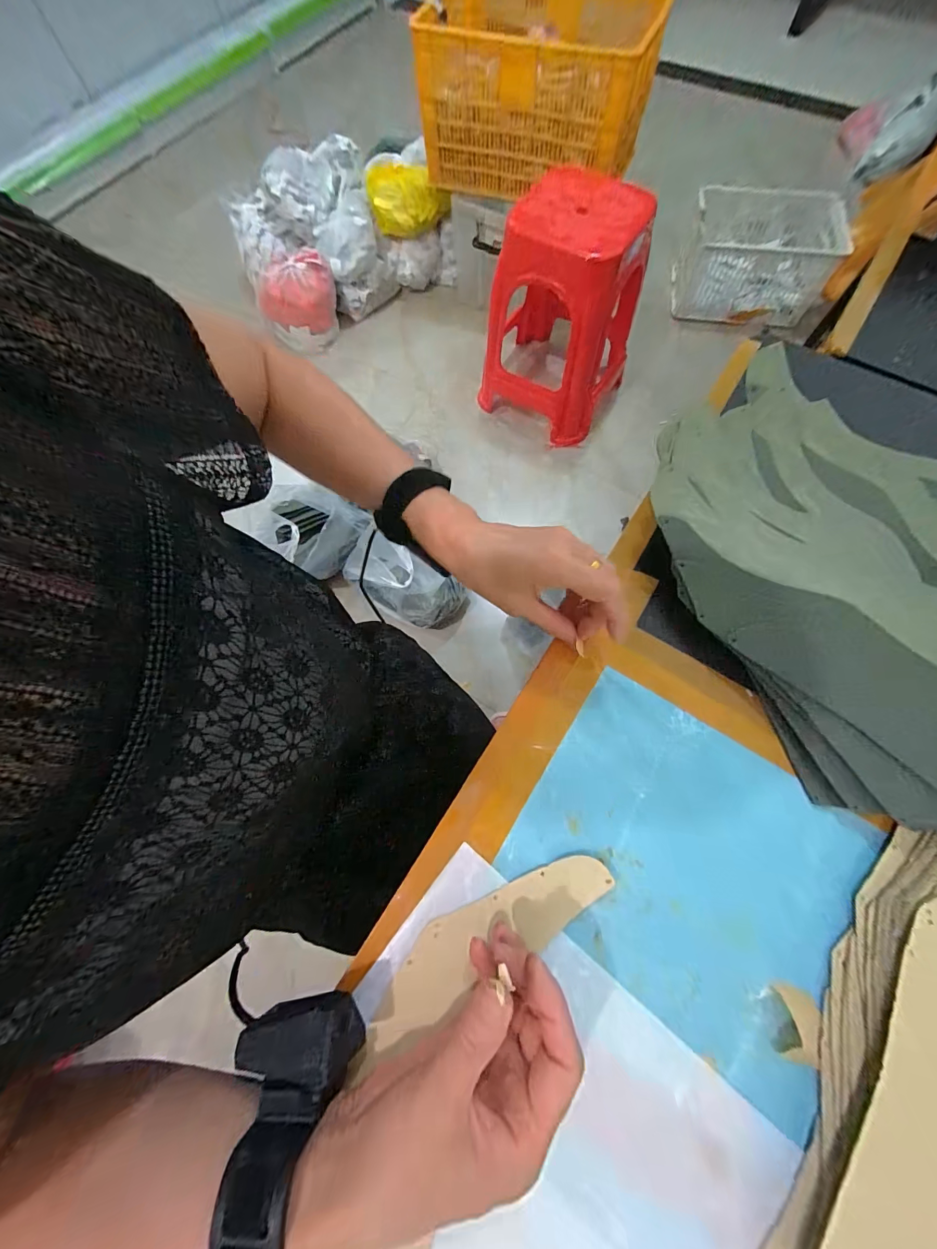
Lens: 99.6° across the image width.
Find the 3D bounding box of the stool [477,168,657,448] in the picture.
[{"bbox_3d":[0.287,-0.978,1.265,0.465,0.559,0.452,26,74,10],"label":"stool"}]

